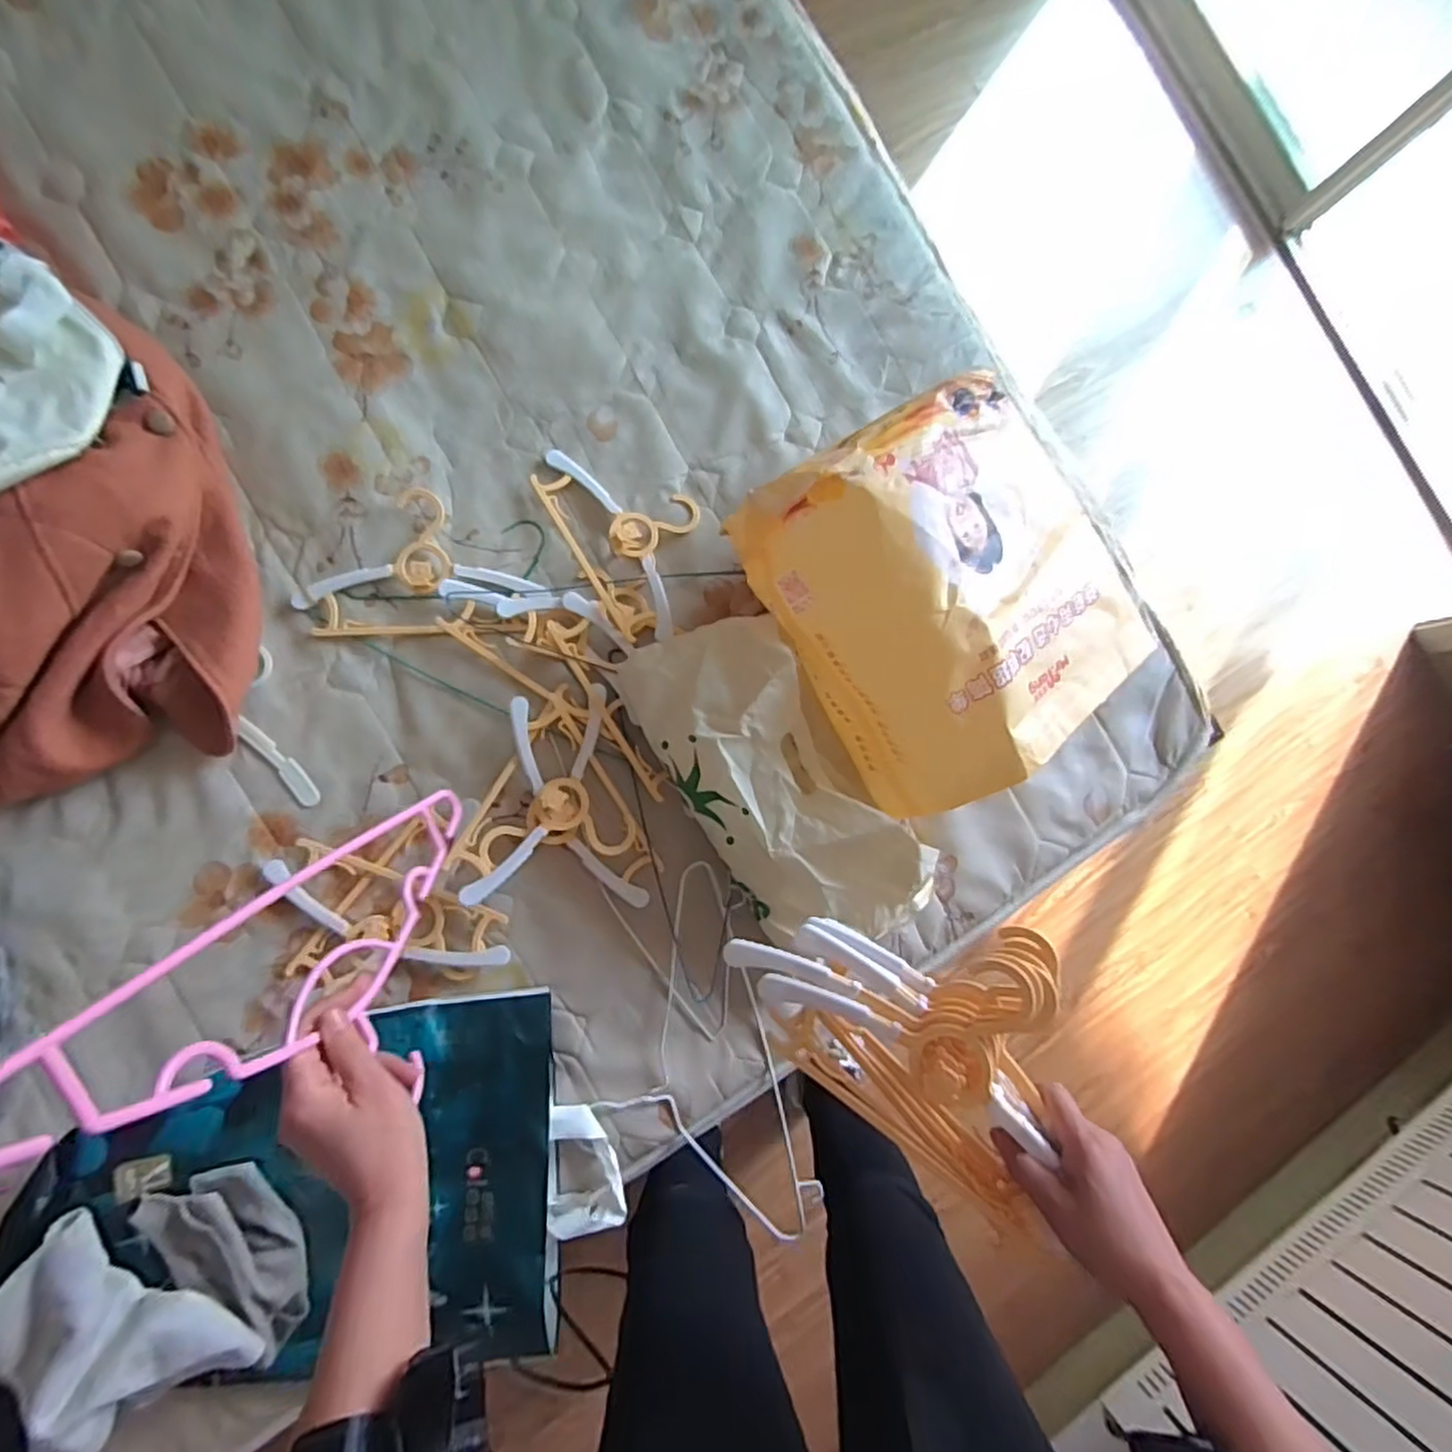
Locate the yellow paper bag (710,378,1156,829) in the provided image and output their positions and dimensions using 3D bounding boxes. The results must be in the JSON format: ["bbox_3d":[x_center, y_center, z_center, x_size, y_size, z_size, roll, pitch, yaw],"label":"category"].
[{"bbox_3d":[0.241,-0.139,0.751,0.346,0.168,0.368,-33,90,-10],"label":"yellow paper bag"}]

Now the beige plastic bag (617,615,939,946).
[{"bbox_3d":[0.059,0.067,0.757,0.185,0.137,0.378,-30,90,-10],"label":"beige plastic bag"}]

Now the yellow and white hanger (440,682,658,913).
[{"bbox_3d":[-0.182,0.074,0.772,0.217,0.041,0.234,5,84,-7],"label":"yellow and white hanger"}]

